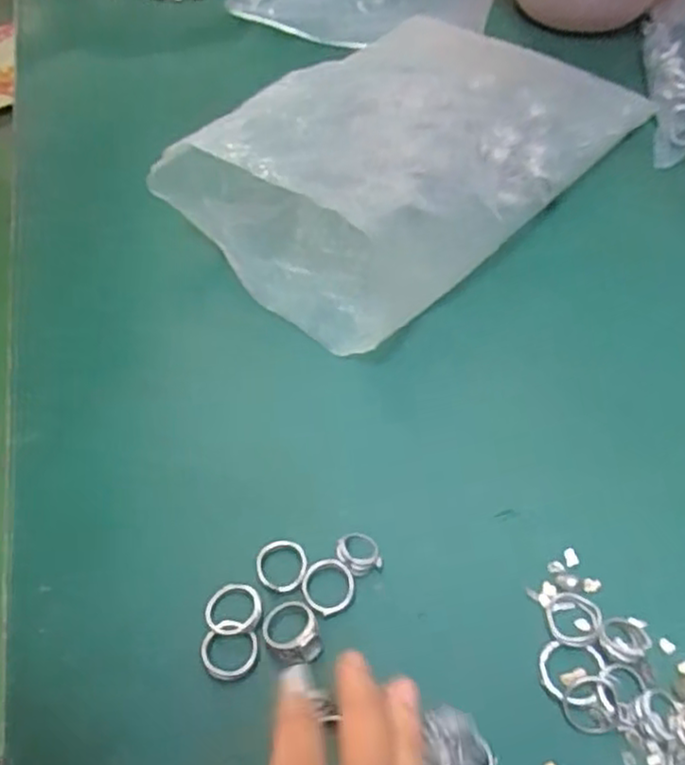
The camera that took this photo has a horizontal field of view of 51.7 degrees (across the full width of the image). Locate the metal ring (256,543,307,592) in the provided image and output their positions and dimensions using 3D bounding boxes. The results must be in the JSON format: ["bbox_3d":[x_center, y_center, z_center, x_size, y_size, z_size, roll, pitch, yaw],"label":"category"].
[{"bbox_3d":[-0.026,0.078,0.303,0.021,0.004,0.022,-2,55,2],"label":"metal ring"}]

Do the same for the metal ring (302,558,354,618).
[{"bbox_3d":[-0.006,0.085,0.297,0.022,0.004,0.022,-2,55,2],"label":"metal ring"}]

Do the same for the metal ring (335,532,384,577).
[{"bbox_3d":[0.007,0.073,0.304,0.017,0.004,0.018,-2,55,2],"label":"metal ring"}]

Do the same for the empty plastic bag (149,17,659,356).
[{"bbox_3d":[0.046,-0.148,0.409,0.264,0.086,0.156,-39,62,-22],"label":"empty plastic bag"}]

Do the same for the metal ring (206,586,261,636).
[{"bbox_3d":[-0.045,0.094,0.294,0.023,0.005,0.021,-2,55,2],"label":"metal ring"}]

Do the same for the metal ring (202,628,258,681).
[{"bbox_3d":[-0.045,0.108,0.283,0.023,0.004,0.020,-4,59,-10],"label":"metal ring"}]

